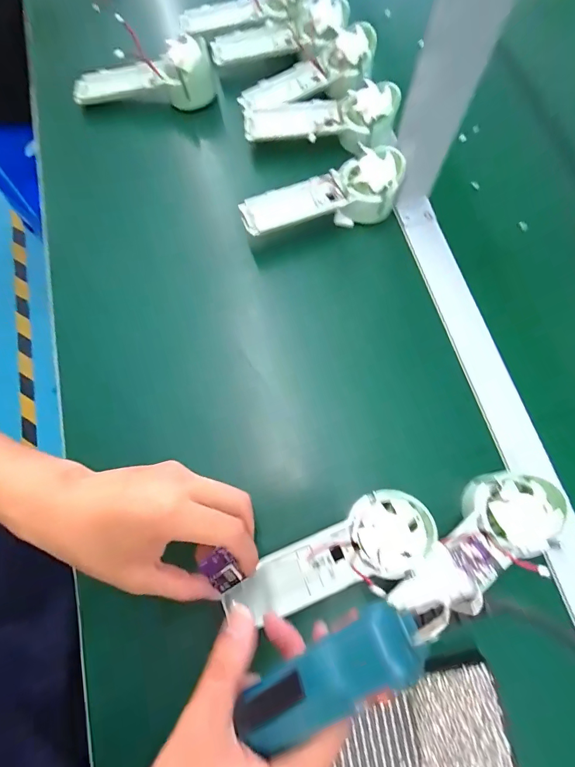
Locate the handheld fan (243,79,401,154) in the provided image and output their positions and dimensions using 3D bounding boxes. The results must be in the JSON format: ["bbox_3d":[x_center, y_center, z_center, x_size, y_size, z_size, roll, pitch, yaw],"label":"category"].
[{"bbox_3d":[0.040,-0.306,0.442,0.178,0.038,0.070,-8,73,-2],"label":"handheld fan"}]

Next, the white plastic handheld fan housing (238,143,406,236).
[{"bbox_3d":[0.036,-0.202,0.412,0.173,0.054,0.059,-17,73,-5],"label":"white plastic handheld fan housing"}]

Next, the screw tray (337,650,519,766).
[{"bbox_3d":[0.092,0.262,0.275,0.134,0.019,0.091,-11,73,-3],"label":"screw tray"}]

